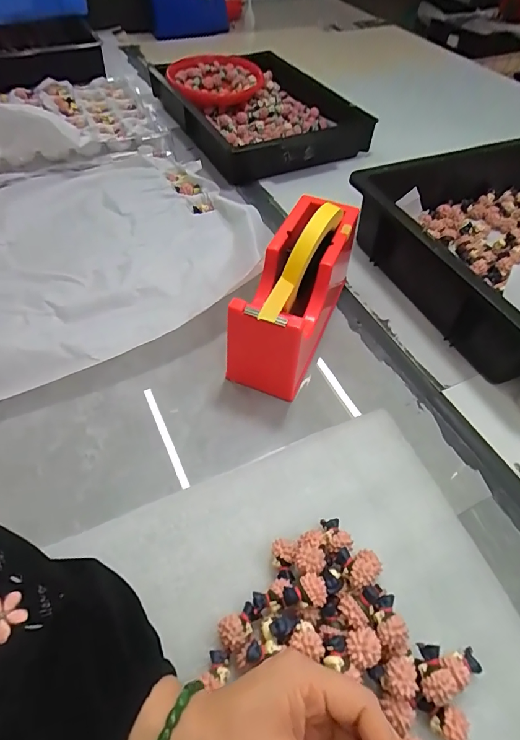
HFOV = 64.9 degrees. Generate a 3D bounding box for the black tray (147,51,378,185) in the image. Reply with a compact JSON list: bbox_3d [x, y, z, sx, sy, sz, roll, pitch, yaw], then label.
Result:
[{"bbox_3d":[-0.016,-0.481,0.755,0.278,0.072,0.362,-20,55,-17],"label":"black tray"}]

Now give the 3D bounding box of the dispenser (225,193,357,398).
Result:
[{"bbox_3d":[0.043,-0.094,0.422,0.071,0.130,0.212,20,54,14],"label":"dispenser"}]

